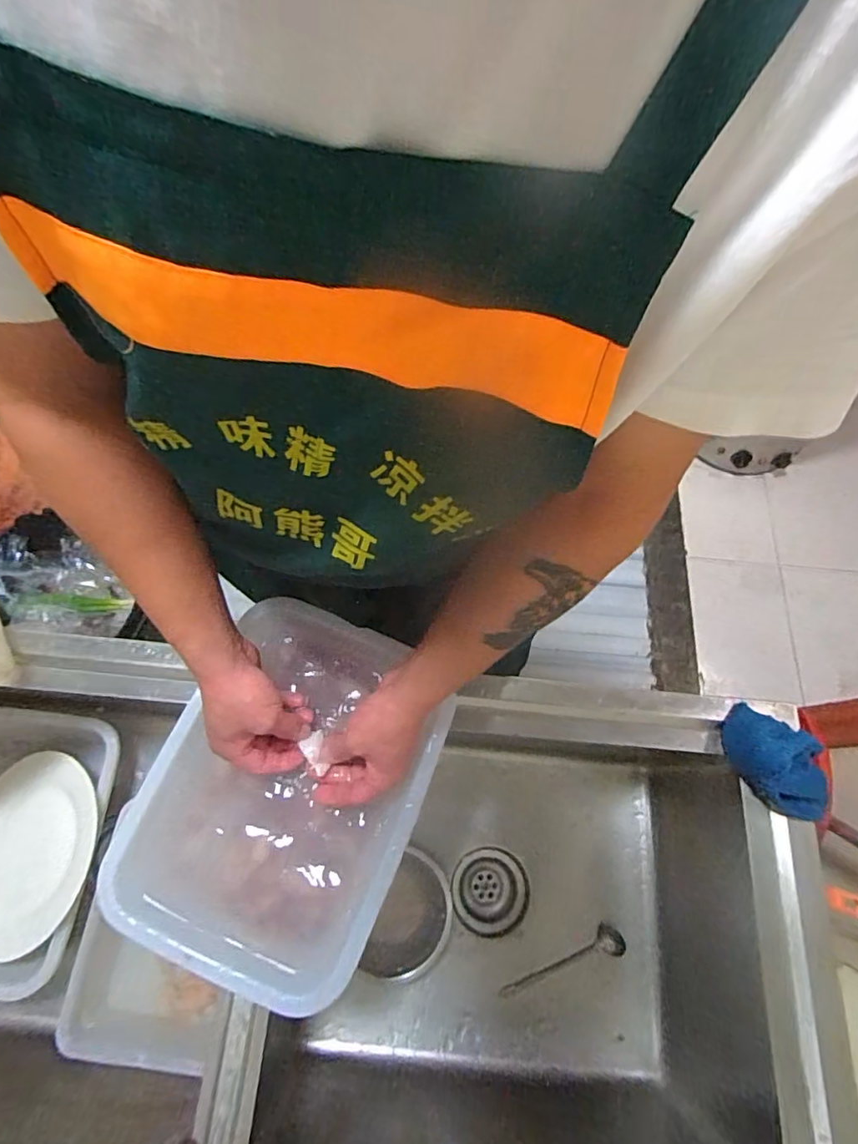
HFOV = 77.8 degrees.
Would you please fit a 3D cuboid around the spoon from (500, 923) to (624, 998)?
[{"bbox_3d":[0.187,0.556,0.758,0.186,0.024,0.035,-18,70,-9],"label":"spoon"}]

